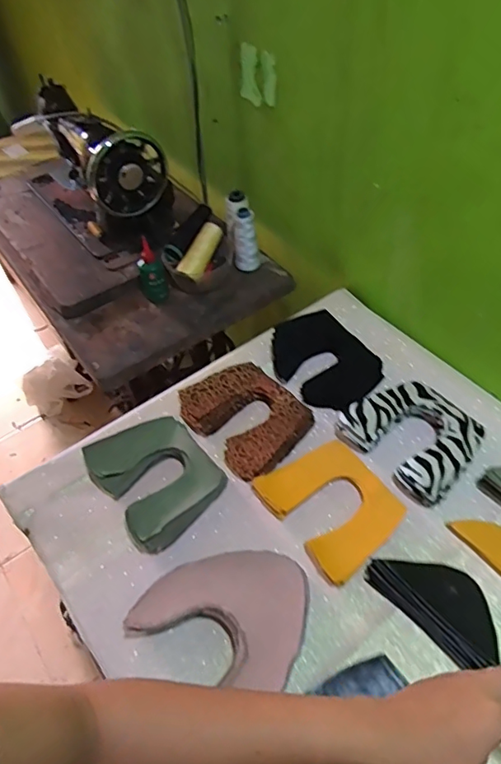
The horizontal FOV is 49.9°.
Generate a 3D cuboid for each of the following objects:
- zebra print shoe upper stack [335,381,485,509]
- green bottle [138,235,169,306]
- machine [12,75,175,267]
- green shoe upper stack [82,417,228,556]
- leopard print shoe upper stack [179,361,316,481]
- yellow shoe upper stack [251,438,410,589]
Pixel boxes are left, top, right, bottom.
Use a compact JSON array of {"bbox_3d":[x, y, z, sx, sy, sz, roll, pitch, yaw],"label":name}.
[{"bbox_3d":[0.211,0.068,0.692,0.133,0.043,0.157,-33,55,-21],"label":"zebra print shoe upper stack"},{"bbox_3d":[-0.167,-0.184,0.898,0.040,0.106,0.042,6,51,10],"label":"green bottle"},{"bbox_3d":[-0.296,-0.403,1.011,0.155,0.206,0.398,-32,55,-21],"label":"machine"},{"bbox_3d":[-0.117,0.117,0.676,0.132,0.044,0.158,-33,55,-21],"label":"green shoe upper stack"},{"bbox_3d":[-0.007,0.044,0.736,0.130,0.029,0.163,-36,56,-23],"label":"leopard print shoe upper stack"},{"bbox_3d":[0.096,0.145,0.646,0.127,0.023,0.153,-32,54,-21],"label":"yellow shoe upper stack"}]

